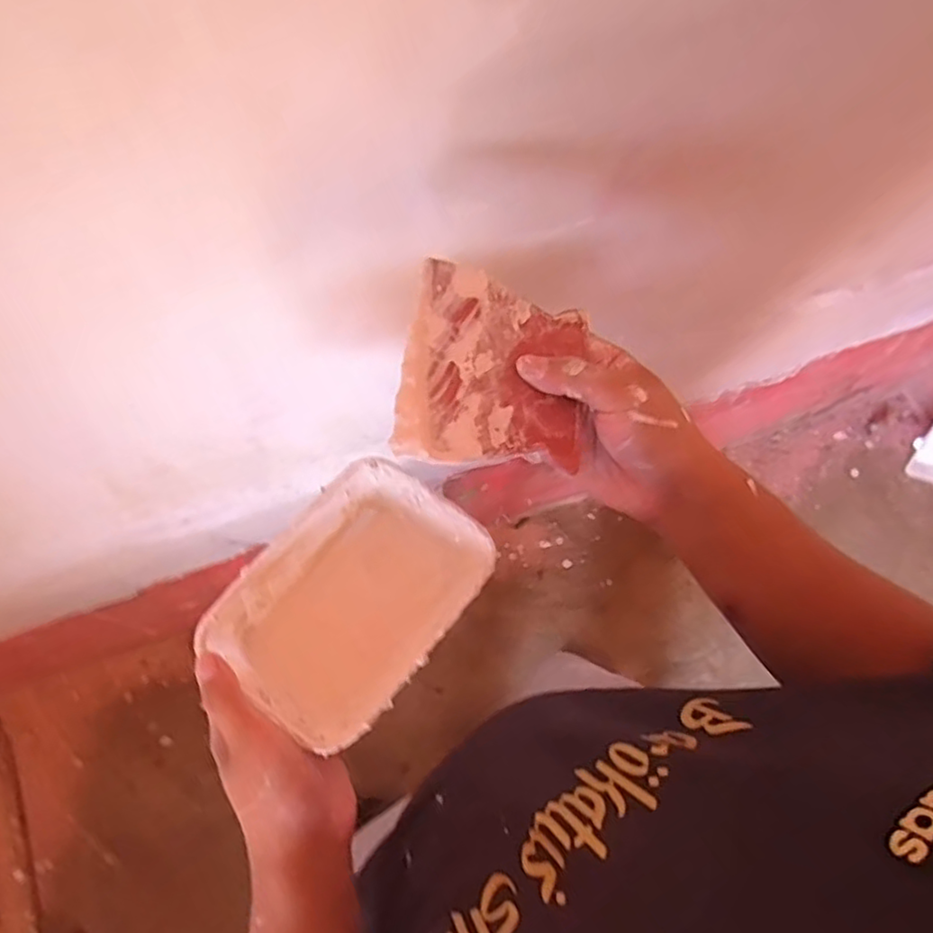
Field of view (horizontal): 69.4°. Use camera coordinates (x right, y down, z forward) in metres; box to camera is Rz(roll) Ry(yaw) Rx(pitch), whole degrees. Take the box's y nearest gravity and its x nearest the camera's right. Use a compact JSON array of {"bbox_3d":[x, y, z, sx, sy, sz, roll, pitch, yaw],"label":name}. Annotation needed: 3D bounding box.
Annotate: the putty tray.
[{"bbox_3d":[-0.073,0.087,0.454,0.121,0.049,0.167,37,72,11],"label":"putty tray"}]

